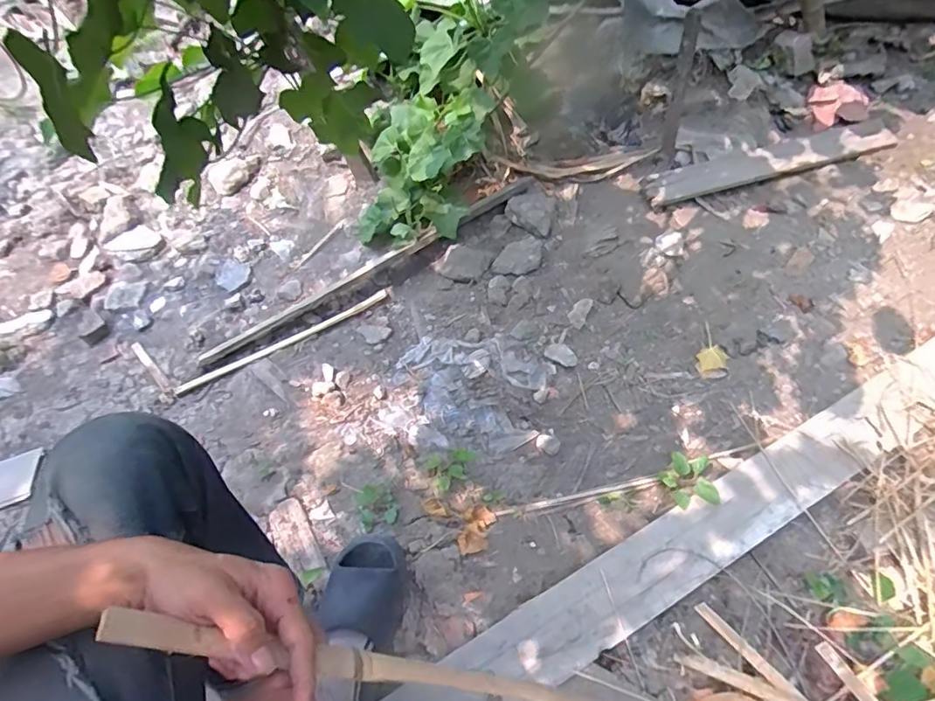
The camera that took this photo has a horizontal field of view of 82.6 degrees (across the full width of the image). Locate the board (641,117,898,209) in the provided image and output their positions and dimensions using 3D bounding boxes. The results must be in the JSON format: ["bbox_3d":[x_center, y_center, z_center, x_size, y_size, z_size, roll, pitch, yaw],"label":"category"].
[{"bbox_3d":[0.713,-0.452,1.270,0.584,0.023,0.101,-14,65,0],"label":"board"}]

